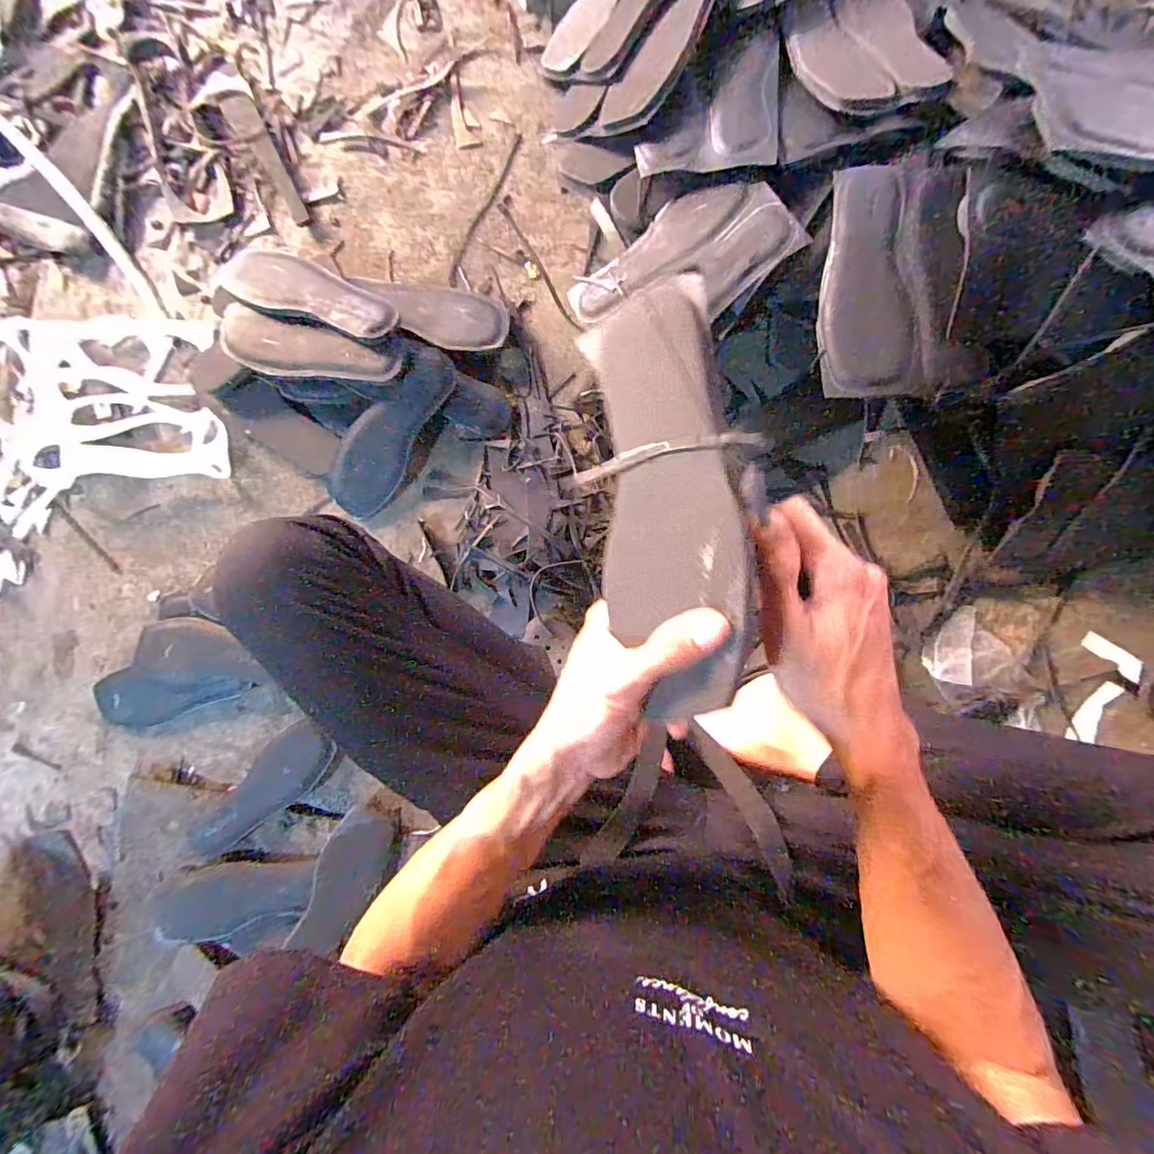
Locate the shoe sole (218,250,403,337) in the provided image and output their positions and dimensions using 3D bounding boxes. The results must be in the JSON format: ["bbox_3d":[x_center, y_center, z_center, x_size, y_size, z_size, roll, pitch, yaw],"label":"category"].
[{"bbox_3d":[-0.352,-0.372,0.636,0.248,0.030,0.077,21,91,3],"label":"shoe sole"}]

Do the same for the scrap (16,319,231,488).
[{"bbox_3d":[-0.657,-0.263,0.704,0.288,0.032,0.242,-3,90,3],"label":"scrap"}]

